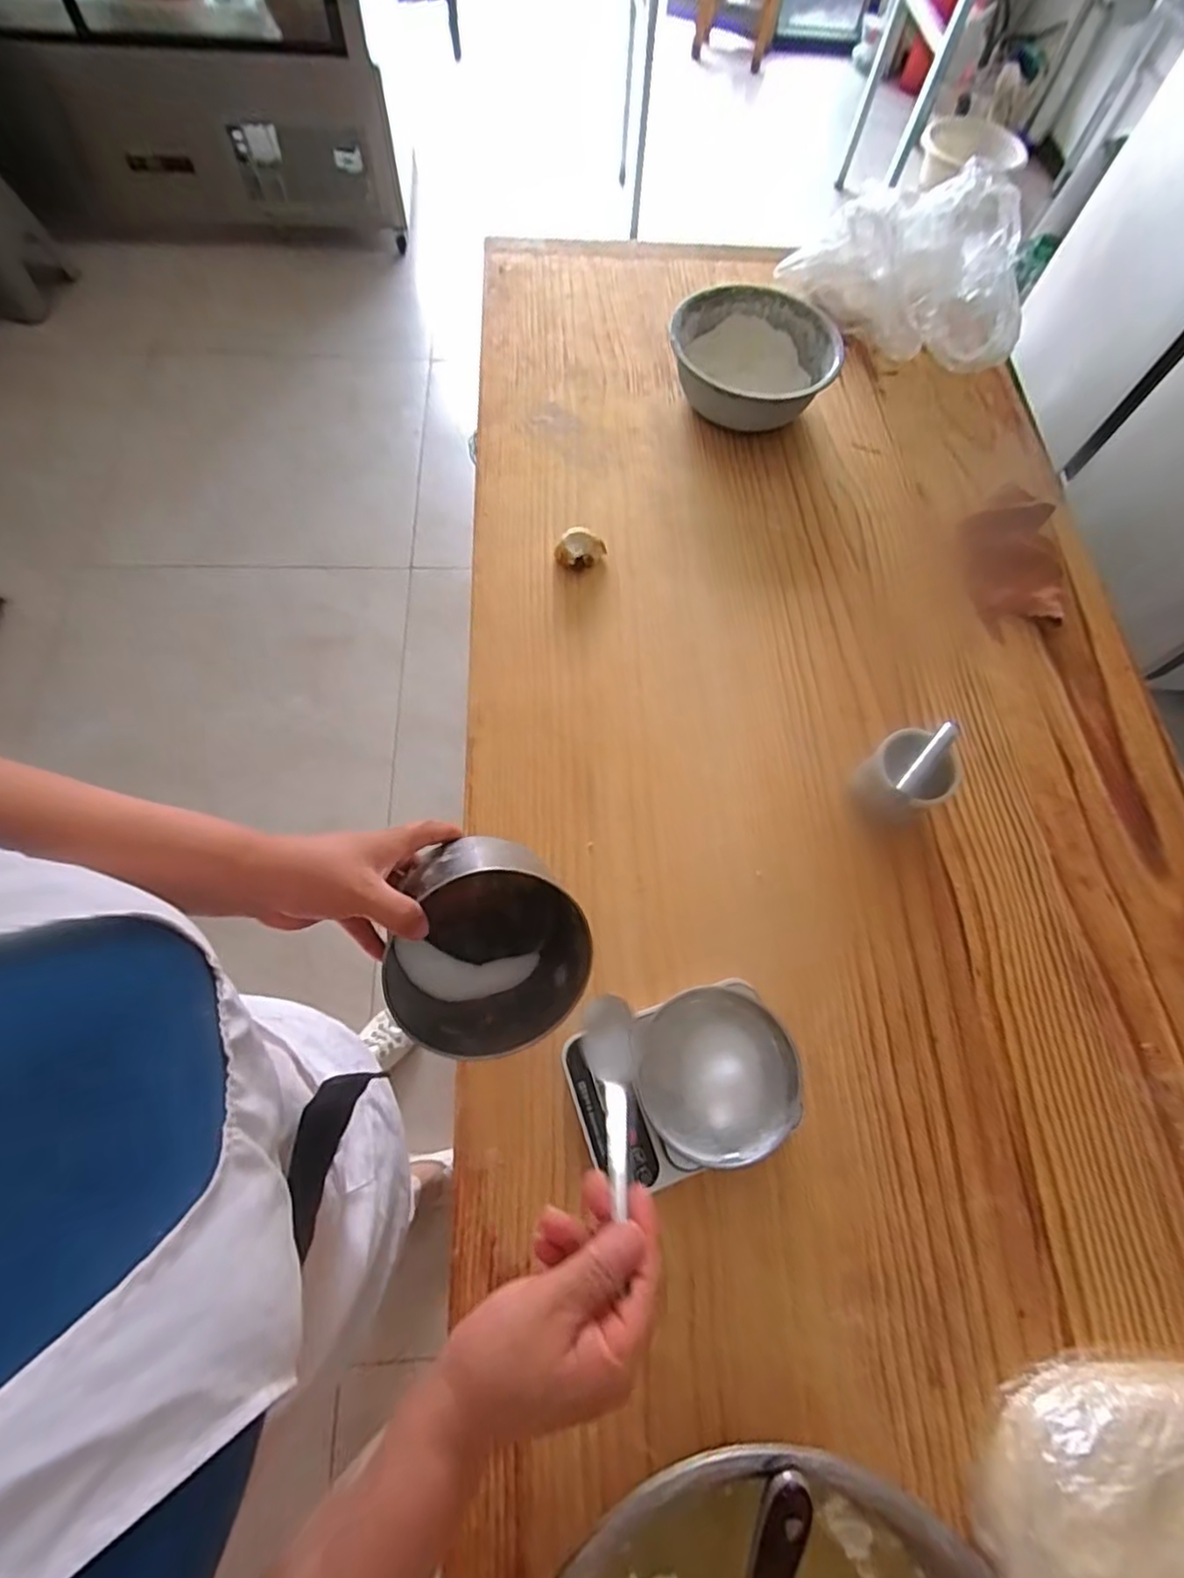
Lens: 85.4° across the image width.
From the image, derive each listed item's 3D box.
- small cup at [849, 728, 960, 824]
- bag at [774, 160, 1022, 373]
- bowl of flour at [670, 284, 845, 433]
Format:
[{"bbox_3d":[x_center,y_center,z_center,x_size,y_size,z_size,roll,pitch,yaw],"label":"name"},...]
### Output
[{"bbox_3d":[0.298,-0.003,0.626,0.071,0.091,0.074,1,67,-3],"label":"small cup"},{"bbox_3d":[0.433,-0.703,0.884,0.338,0.165,0.140,26,68,7],"label":"bag"},{"bbox_3d":[0.212,-0.588,0.870,0.213,0.083,0.223,1,67,-3],"label":"bowl of flour"}]

